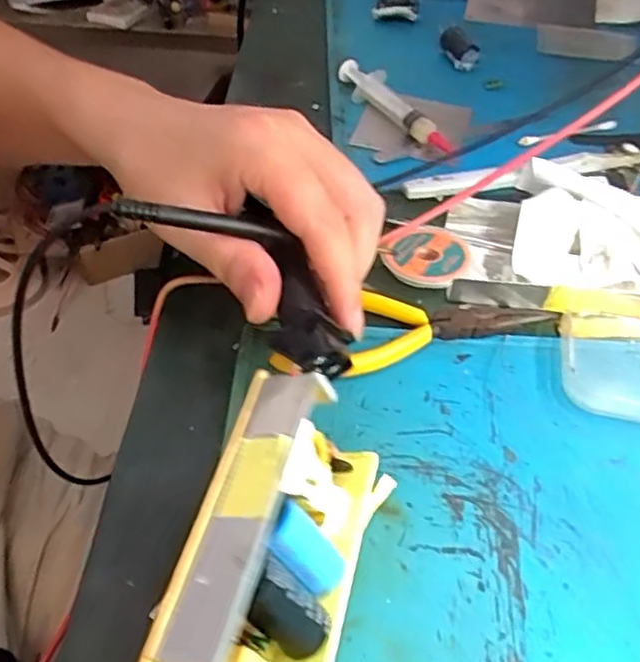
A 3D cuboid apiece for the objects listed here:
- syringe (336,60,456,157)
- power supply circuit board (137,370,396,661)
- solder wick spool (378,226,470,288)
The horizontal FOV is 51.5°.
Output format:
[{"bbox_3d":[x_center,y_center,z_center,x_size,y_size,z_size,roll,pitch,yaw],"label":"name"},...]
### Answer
[{"bbox_3d":[0.048,-0.141,0.422,0.014,0.023,0.106,-26,55,-23],"label":"syringe"},{"bbox_3d":[-0.017,0.078,0.197,0.026,0.065,0.131,-10,41,27],"label":"power supply circuit board"},{"bbox_3d":[0.054,-0.038,0.330,0.039,0.012,0.039,1,49,-1],"label":"solder wick spool"}]

